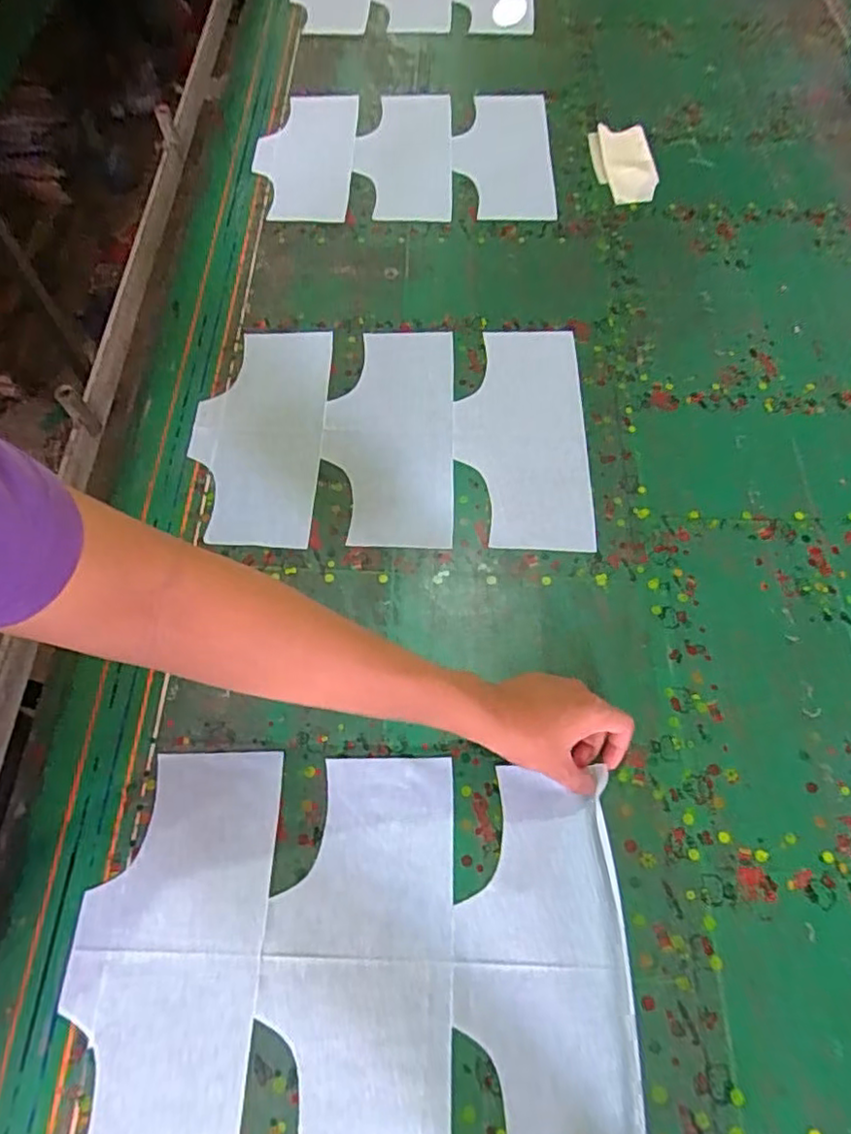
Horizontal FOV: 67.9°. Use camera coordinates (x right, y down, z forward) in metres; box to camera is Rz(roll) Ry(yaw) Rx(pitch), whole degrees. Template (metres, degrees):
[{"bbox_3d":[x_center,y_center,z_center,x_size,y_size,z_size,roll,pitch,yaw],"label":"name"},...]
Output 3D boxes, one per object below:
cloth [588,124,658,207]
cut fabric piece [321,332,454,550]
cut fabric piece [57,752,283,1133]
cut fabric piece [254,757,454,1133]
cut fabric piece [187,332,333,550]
[{"bbox_3d":[0.303,-0.606,0.959,0.085,0.029,0.155,-6,64,-4],"label":"cloth"},{"bbox_3d":[-0.042,-0.160,0.739,0.146,0.006,0.304,1,62,0],"label":"cut fabric piece"},{"bbox_3d":[-0.207,0.310,0.508,0.148,0.005,0.307,1,64,0],"label":"cut fabric piece"},{"bbox_3d":[-0.054,0.314,0.506,0.148,0.008,0.307,1,64,0],"label":"cut fabric piece"},{"bbox_3d":[-0.196,-0.162,0.749,0.152,0.008,0.312,-1,61,6],"label":"cut fabric piece"}]

